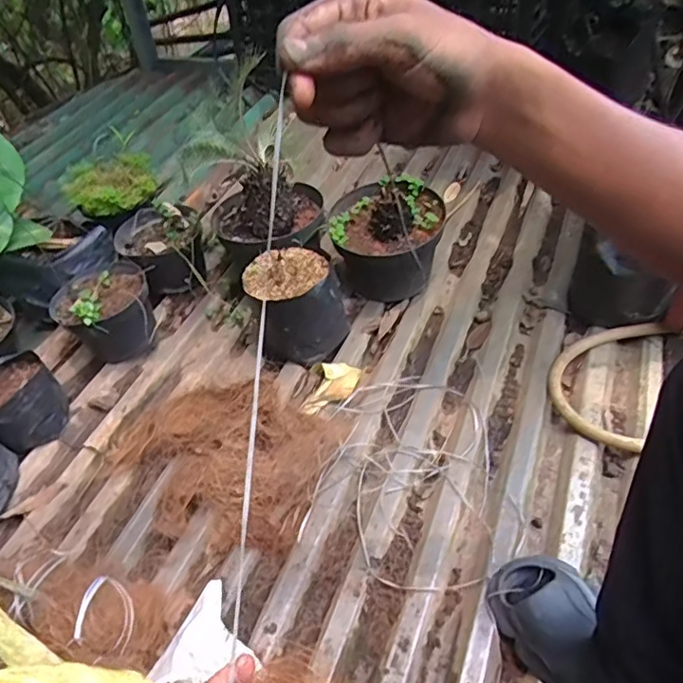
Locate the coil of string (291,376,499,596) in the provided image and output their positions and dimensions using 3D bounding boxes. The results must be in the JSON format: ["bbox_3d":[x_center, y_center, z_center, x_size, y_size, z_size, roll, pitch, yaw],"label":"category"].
[{"bbox_3d":[0.090,0.192,0.845,0.254,0.020,0.336,3,48,9],"label":"coil of string"}]

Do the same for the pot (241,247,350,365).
[{"bbox_3d":[-0.077,-0.059,1.004,0.153,0.164,0.147,-1,46,1],"label":"pot"}]

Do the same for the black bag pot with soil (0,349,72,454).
[{"bbox_3d":[-0.535,0.105,0.941,0.116,0.106,0.133,34,56,30],"label":"black bag pot with soil"}]

